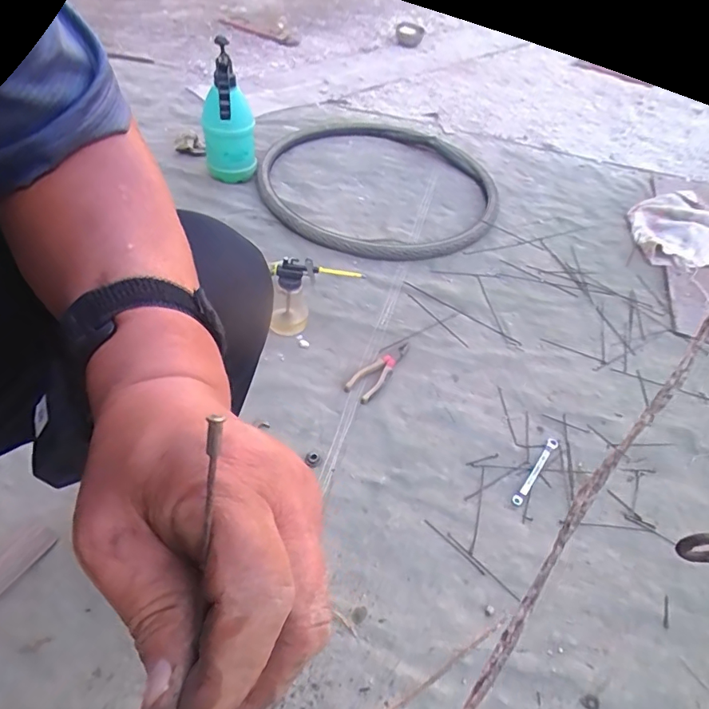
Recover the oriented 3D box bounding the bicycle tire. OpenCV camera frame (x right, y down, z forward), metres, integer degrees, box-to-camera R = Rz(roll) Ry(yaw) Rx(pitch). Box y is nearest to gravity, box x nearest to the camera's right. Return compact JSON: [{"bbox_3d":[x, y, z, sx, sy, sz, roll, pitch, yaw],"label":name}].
[{"bbox_3d":[0.067,-0.498,1.331,0.660,0.046,0.727,17,50,8],"label":"bicycle tire"}]

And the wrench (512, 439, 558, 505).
[{"bbox_3d":[0.293,0.184,0.773,0.016,0.009,0.135,34,54,22],"label":"wrench"}]

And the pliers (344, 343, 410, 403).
[{"bbox_3d":[0.046,0.022,0.878,0.052,0.006,0.172,29,53,18],"label":"pliers"}]

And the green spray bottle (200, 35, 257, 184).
[{"bbox_3d":[-0.306,-0.554,1.163,0.119,0.305,0.137,-8,51,-12],"label":"green spray bottle"}]

